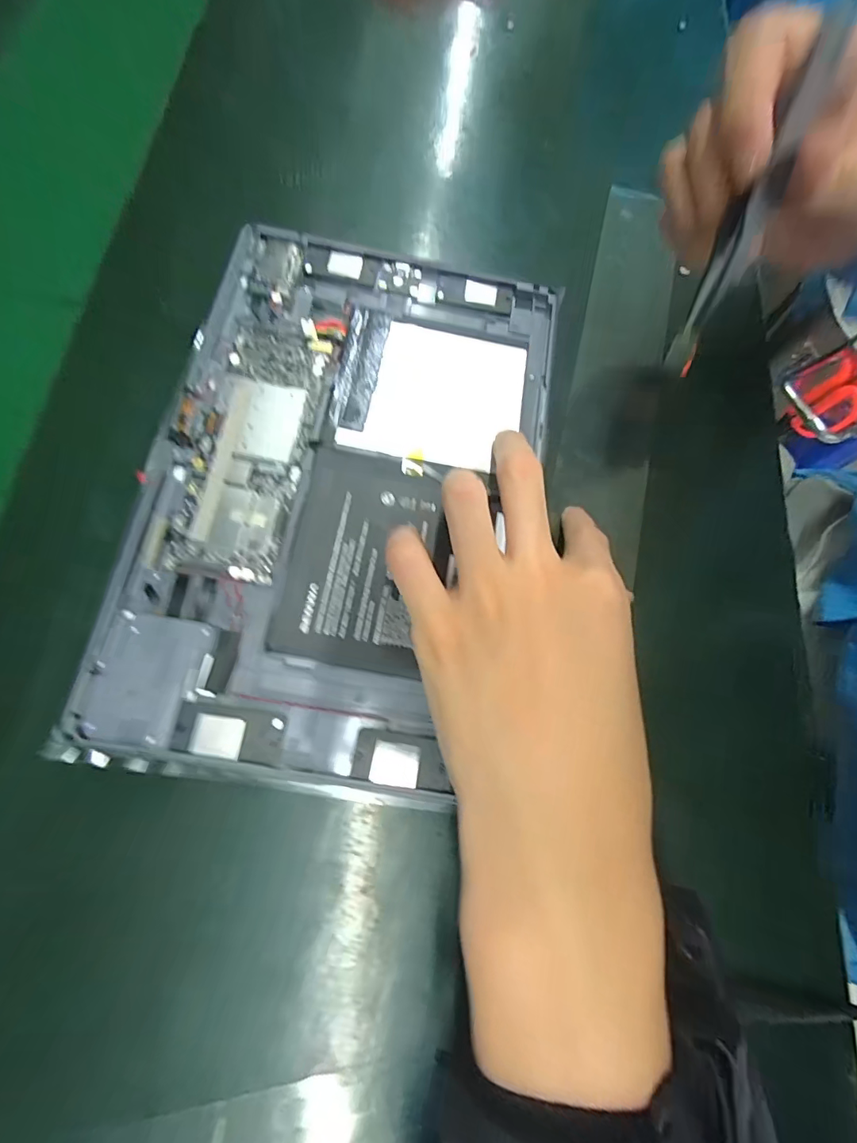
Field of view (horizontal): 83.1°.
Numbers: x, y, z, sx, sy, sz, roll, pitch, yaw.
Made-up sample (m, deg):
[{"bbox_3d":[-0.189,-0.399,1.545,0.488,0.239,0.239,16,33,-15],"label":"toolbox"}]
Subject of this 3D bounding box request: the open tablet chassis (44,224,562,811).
[{"bbox_3d":[-0.034,-0.043,0.217,0.167,0.005,0.255,9,72,-3],"label":"open tablet chassis"}]

